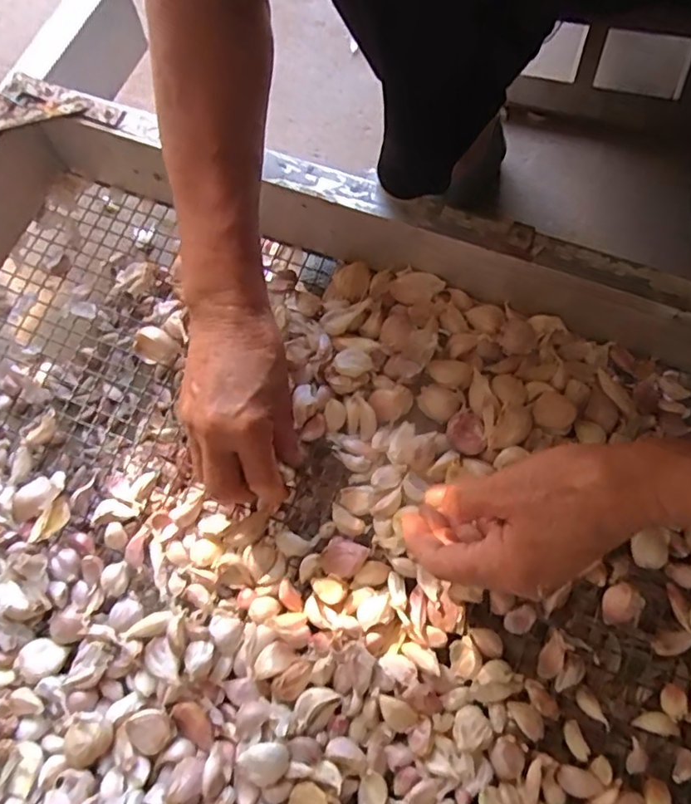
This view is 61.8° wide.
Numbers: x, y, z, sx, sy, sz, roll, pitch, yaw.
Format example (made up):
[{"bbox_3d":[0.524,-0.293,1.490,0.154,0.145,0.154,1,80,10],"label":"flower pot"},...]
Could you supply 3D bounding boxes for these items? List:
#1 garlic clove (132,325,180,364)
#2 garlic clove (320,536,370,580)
[{"bbox_3d":[-0.151,-0.044,0.458,0.033,0.013,0.027,36,77,11],"label":"garlic clove"},{"bbox_3d":[-0.002,0.110,0.409,0.029,0.013,0.026,22,75,8],"label":"garlic clove"}]

